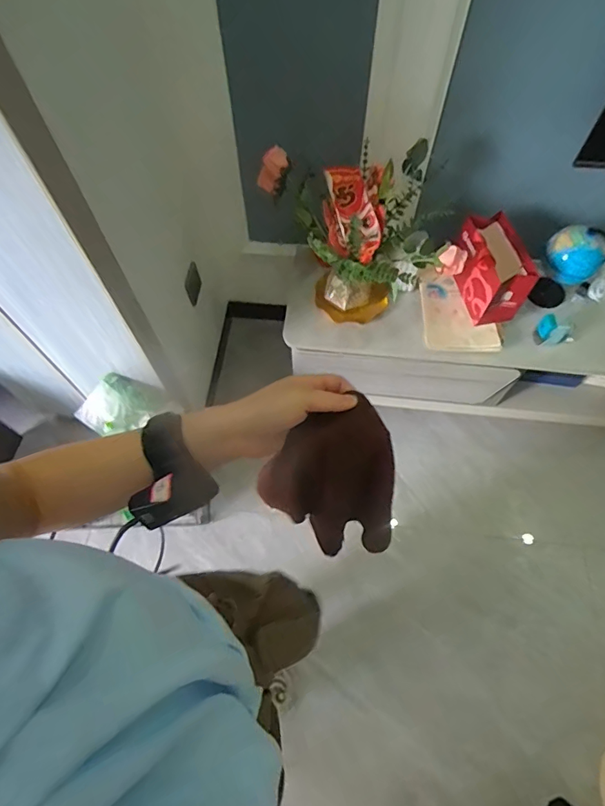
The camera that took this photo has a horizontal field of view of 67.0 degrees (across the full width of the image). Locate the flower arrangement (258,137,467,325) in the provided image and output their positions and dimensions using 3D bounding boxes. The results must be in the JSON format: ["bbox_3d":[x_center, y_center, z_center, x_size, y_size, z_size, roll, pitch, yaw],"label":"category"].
[{"bbox_3d":[0.121,-0.353,1.059,0.349,0.346,0.329,-11,65,-6],"label":"flower arrangement"}]

